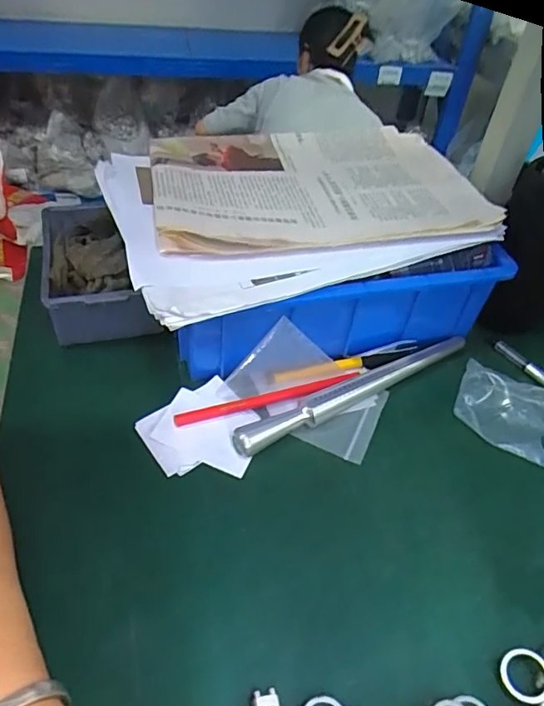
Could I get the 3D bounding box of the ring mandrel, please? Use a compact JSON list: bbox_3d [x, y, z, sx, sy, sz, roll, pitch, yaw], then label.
[{"bbox_3d":[0.074,0.029,0.412,0.236,0.022,0.017,-21,51,-26],"label":"ring mandrel"}]

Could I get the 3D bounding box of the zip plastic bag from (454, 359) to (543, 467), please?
[{"bbox_3d":[0.213,0.055,0.412,0.121,0.014,0.082,20,46,12],"label":"zip plastic bag"}]

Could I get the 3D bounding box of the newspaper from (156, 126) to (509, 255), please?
[{"bbox_3d":[0.039,-0.153,0.460,0.281,0.031,0.187,-4,46,-12],"label":"newspaper"}]

